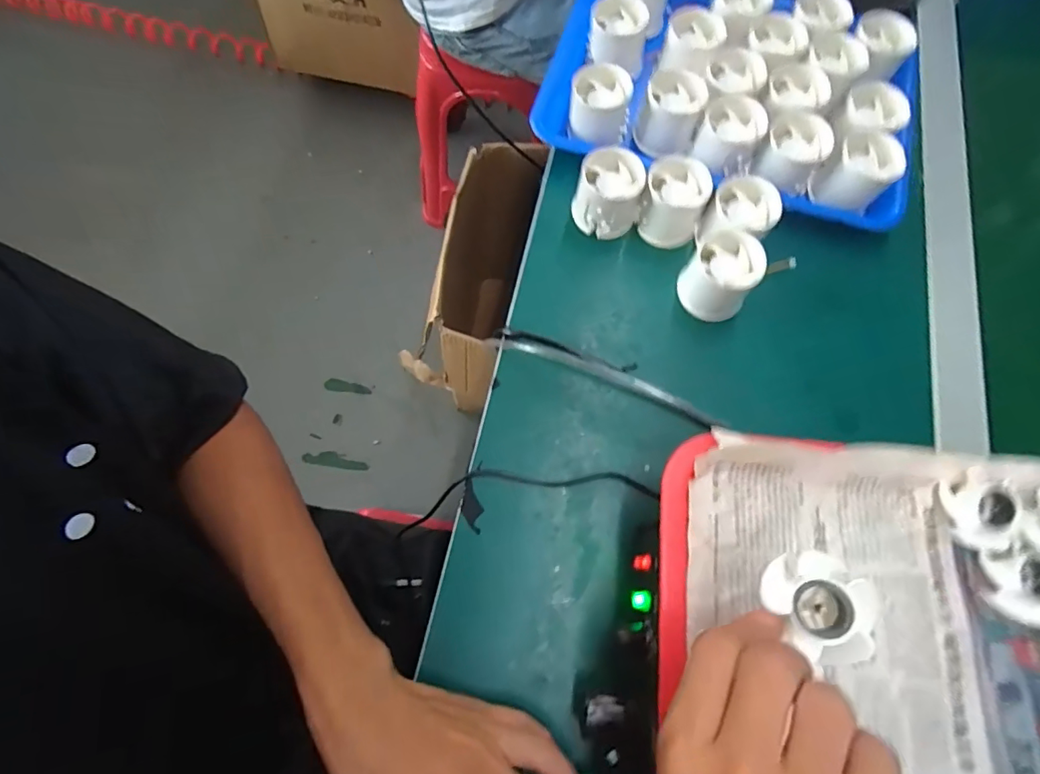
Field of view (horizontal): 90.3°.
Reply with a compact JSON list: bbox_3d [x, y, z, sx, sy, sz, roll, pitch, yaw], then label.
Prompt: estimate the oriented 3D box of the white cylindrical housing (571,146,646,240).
[{"bbox_3d":[0.077,-0.166,0.447,0.055,0.052,0.057,0,71,-1],"label":"white cylindrical housing"}]

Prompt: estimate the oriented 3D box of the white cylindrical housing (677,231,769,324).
[{"bbox_3d":[0.163,-0.089,0.423,0.052,0.053,0.052,0,71,-1],"label":"white cylindrical housing"}]

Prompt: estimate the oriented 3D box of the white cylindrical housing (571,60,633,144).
[{"bbox_3d":[0.074,-0.259,0.475,0.053,0.051,0.047,7,71,1],"label":"white cylindrical housing"}]

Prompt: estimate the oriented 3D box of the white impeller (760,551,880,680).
[{"bbox_3d":[0.124,0.093,0.218,0.039,0.017,0.041,-36,76,-12],"label":"white impeller"}]

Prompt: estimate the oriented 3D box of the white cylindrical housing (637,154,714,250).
[{"bbox_3d":[0.133,-0.159,0.449,0.054,0.054,0.056,0,71,-1],"label":"white cylindrical housing"}]

